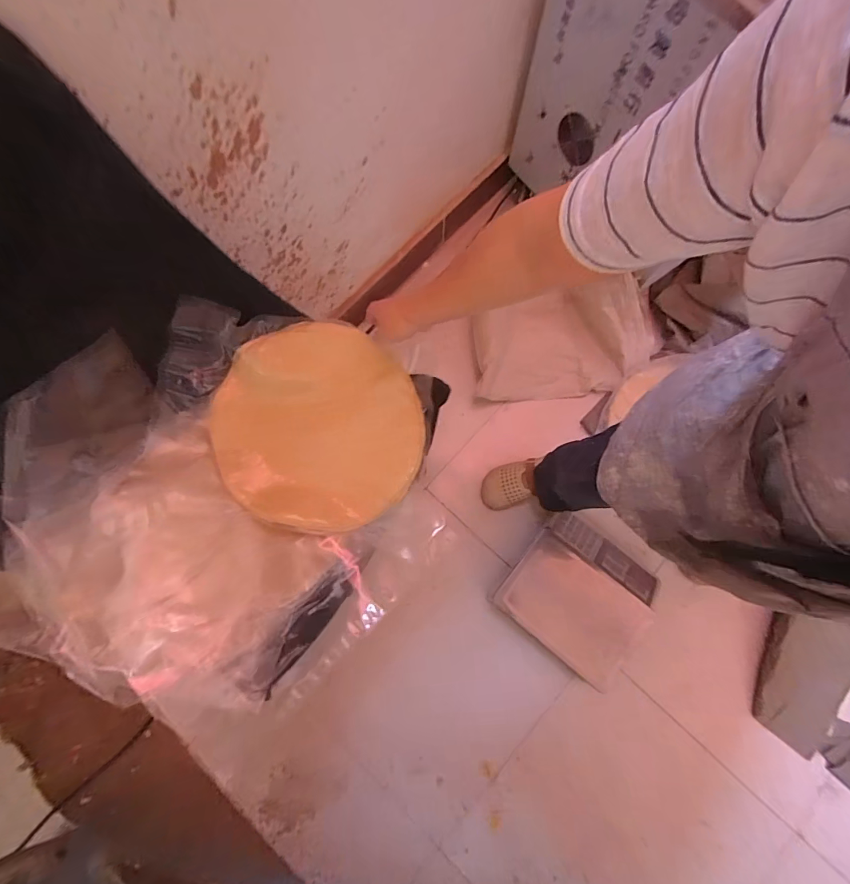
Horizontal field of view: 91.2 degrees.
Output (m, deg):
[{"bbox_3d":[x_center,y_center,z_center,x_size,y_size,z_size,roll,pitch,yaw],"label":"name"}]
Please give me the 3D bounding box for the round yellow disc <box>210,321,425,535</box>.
[{"bbox_3d":[-0.184,-0.019,0.722,0.345,0.034,0.349,0,96,0],"label":"round yellow disc"}]

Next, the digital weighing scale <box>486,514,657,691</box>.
[{"bbox_3d":[0.377,0.375,1.043,0.327,0.094,0.304,39,81,8],"label":"digital weighing scale"}]

